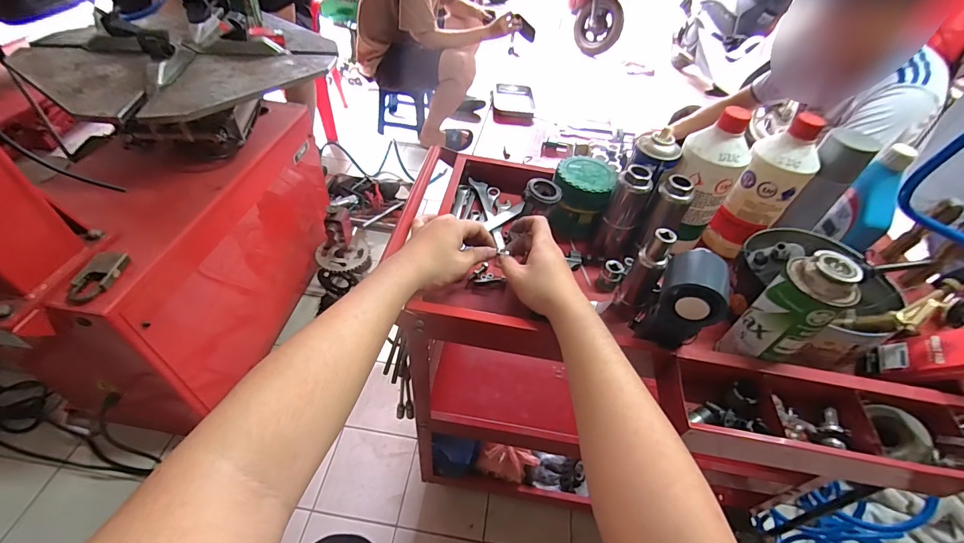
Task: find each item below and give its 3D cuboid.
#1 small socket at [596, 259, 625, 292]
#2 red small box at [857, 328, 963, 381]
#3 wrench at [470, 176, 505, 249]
[{"bbox_3d":[0.186,0.007,0.591,0.028,0.040,0.025,27,50,18],"label":"small socket"},{"bbox_3d":[0.544,0.101,0.488,0.025,0.144,0.059,49,51,-12],"label":"red small box"},{"bbox_3d":[0.011,-0.102,0.693,0.028,0.012,0.165,-7,51,-13],"label":"wrench"}]

